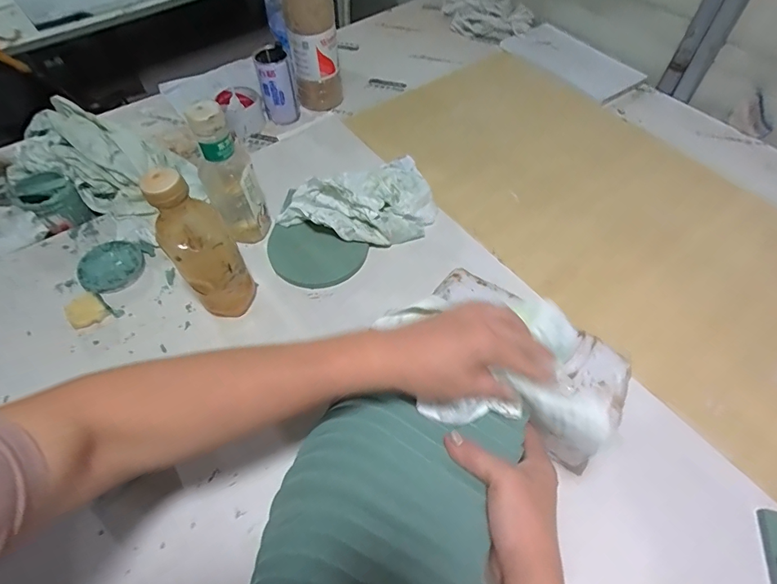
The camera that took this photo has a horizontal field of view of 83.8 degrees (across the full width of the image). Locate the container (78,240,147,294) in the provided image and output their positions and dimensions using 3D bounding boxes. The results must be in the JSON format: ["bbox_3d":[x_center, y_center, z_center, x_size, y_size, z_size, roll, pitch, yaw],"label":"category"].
[{"bbox_3d":[-0.391,-0.040,0.611,0.080,0.014,0.081,-18,58,-12],"label":"container"}]

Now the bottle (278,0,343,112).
[{"bbox_3d":[-0.136,-0.463,0.748,0.085,0.303,0.074,-13,57,-9],"label":"bottle"}]

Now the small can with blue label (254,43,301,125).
[{"bbox_3d":[-0.206,-0.378,0.802,0.065,0.118,0.057,-12,57,-8],"label":"small can with blue label"}]

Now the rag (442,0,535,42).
[{"bbox_3d":[0.235,-0.661,1.030,0.196,0.035,0.189,0,55,2],"label":"rag"}]

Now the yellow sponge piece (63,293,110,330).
[{"bbox_3d":[-0.390,0.025,0.555,0.042,0.021,0.037,-39,65,-23],"label":"yellow sponge piece"}]

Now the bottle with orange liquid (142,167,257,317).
[{"bbox_3d":[-0.202,-0.042,0.486,0.055,0.202,0.066,37,64,22],"label":"bottle with orange liquid"}]

